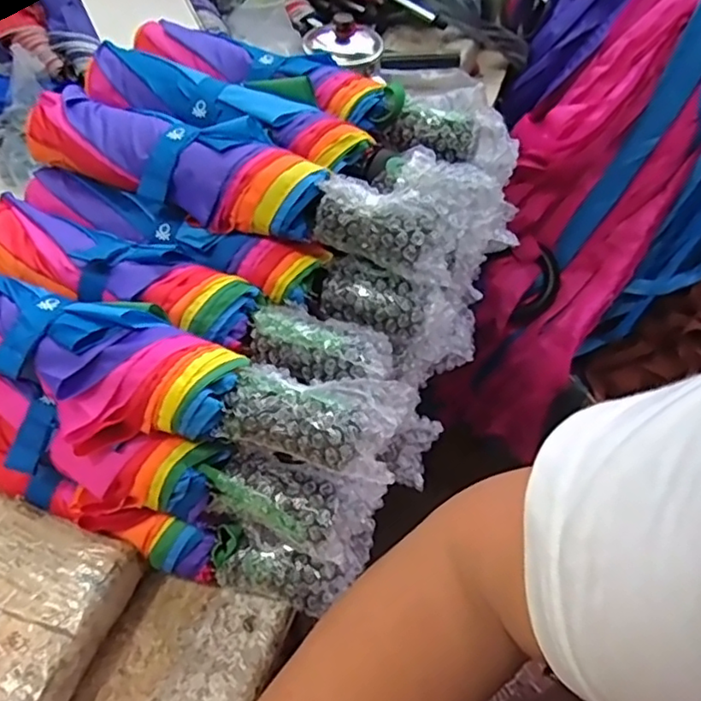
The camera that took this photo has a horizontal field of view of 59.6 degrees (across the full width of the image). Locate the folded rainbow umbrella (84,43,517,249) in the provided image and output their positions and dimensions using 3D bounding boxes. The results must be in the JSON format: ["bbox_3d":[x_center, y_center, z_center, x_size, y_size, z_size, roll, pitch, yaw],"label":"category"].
[{"bbox_3d":[-0.055,-0.147,0.425,0.315,0.056,0.070,28,57,20],"label":"folded rainbow umbrella"}]

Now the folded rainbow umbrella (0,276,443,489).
[{"bbox_3d":[-0.120,0.012,0.343,0.328,0.042,0.077,16,53,12],"label":"folded rainbow umbrella"}]

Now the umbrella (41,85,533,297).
[{"bbox_3d":[-0.070,-0.115,0.400,0.337,0.053,0.082,16,53,11],"label":"umbrella"}]

